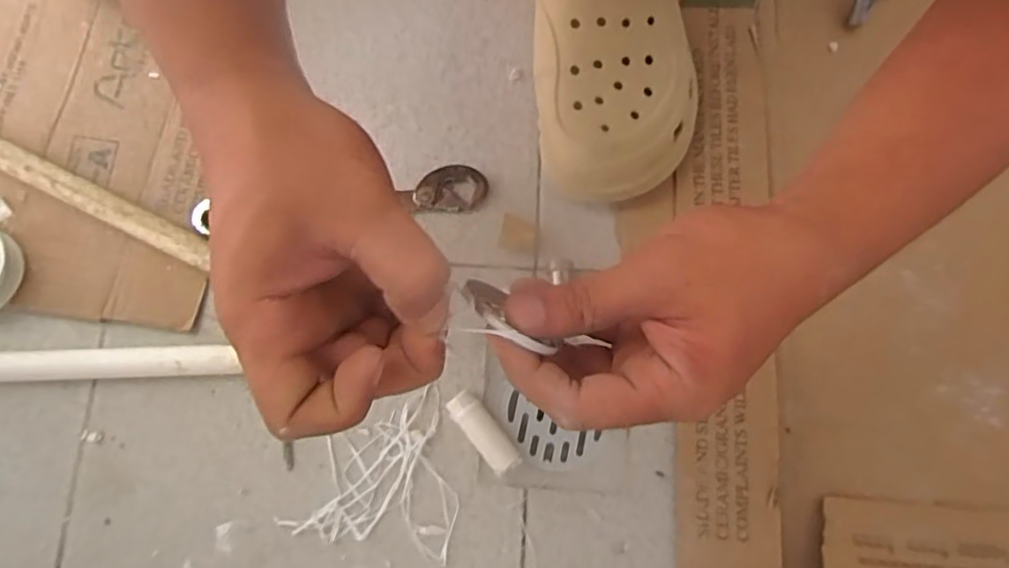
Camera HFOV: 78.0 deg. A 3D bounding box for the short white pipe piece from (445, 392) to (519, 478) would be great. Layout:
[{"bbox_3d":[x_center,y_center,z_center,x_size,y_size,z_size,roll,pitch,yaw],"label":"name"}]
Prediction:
[{"bbox_3d":[-0.014,0.100,0.422,0.021,0.018,0.059,-35,80,-8],"label":"short white pipe piece"}]

